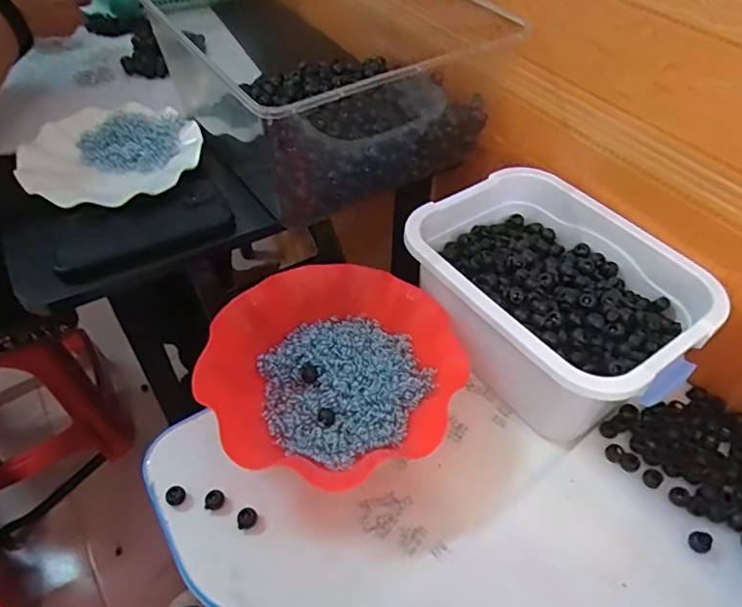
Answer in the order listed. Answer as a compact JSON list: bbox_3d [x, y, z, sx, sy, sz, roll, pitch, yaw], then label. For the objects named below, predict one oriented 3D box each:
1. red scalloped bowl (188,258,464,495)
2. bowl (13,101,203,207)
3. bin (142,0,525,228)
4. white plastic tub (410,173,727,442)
[{"bbox_3d":[-0.032,0.061,0.501,0.220,0.064,0.204,1,48,-1],"label":"red scalloped bowl"},{"bbox_3d":[-0.268,-0.161,0.581,0.161,0.039,0.173,1,48,-1],"label":"bowl"},{"bbox_3d":[-0.035,-0.255,0.604,0.294,0.143,0.281,-25,53,-21],"label":"bin"},{"bbox_3d":[0.169,-0.003,0.521,0.195,0.111,0.246,-28,54,-24],"label":"white plastic tub"}]

